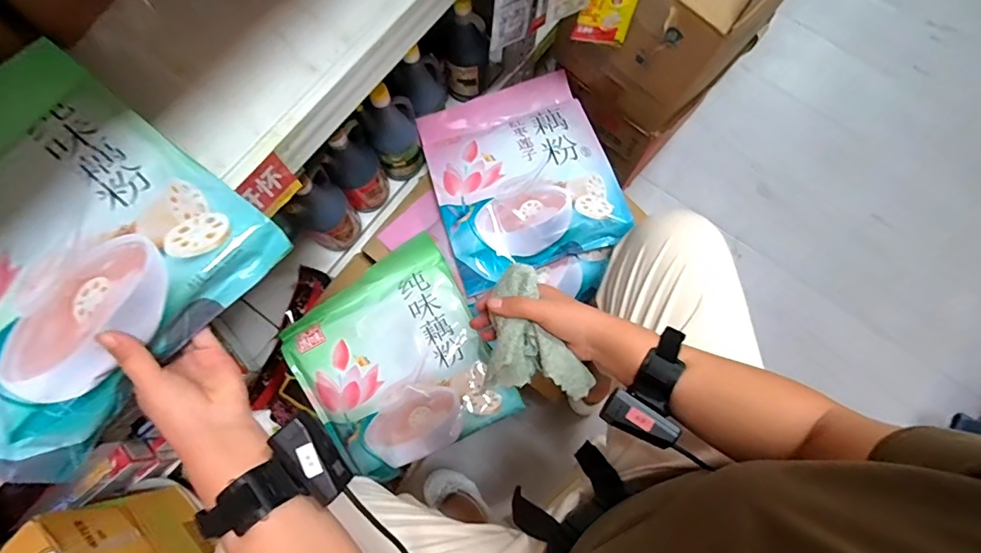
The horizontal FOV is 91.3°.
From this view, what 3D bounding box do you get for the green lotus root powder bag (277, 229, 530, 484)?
[{"bbox_3d":[-0.148,0.136,0.749,0.285,0.071,0.299,-28,77,-8],"label":"green lotus root powder bag"}]

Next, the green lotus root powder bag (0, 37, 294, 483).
[{"bbox_3d":[-0.402,-0.033,0.433,0.329,0.034,0.272,38,78,9],"label":"green lotus root powder bag"}]

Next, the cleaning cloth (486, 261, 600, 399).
[{"bbox_3d":[0.057,0.058,0.510,0.109,0.039,0.129,4,75,1],"label":"cleaning cloth"}]

